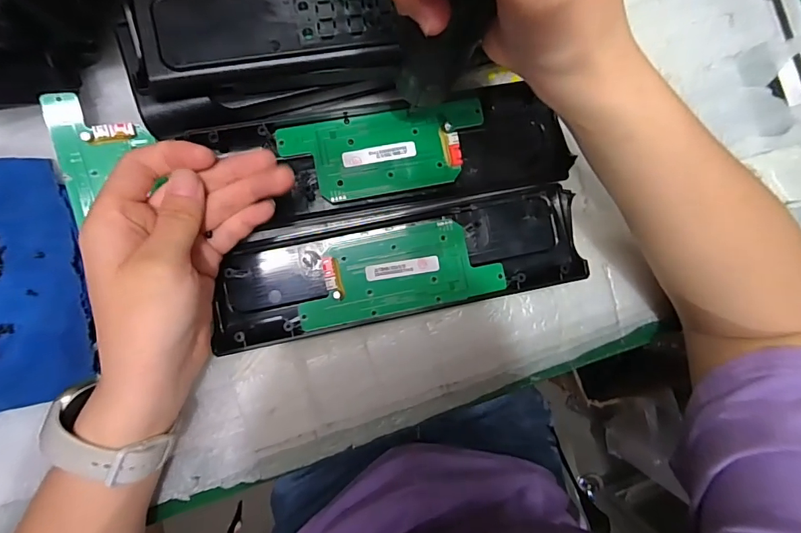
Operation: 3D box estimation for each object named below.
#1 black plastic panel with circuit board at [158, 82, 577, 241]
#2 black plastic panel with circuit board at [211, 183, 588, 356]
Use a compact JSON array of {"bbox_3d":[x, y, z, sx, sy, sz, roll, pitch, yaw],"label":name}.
[{"bbox_3d":[-0.003,-0.074,0.292,0.233,0.013,0.070,-11,93,-5],"label":"black plastic panel with circuit board"},{"bbox_3d":[0.000,0.000,0.291,0.241,0.018,0.069,-12,93,-5],"label":"black plastic panel with circuit board"}]

